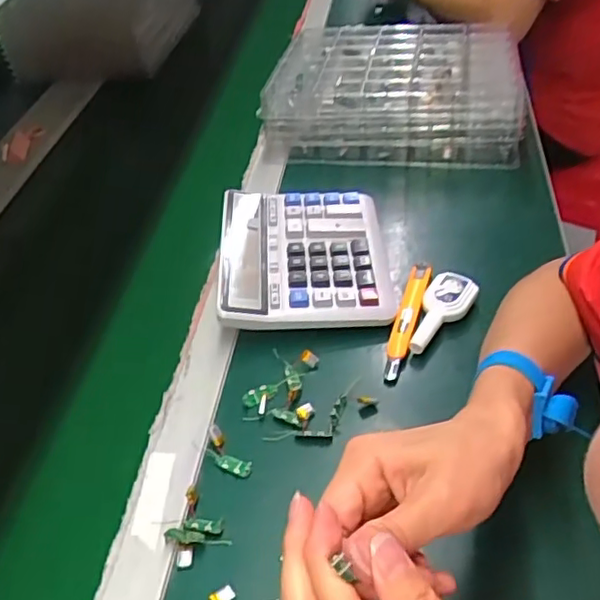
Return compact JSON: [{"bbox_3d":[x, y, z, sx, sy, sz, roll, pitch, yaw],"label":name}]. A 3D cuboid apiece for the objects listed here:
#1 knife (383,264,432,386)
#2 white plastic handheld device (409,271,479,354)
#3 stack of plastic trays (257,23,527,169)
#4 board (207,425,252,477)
[{"bbox_3d":[0.095,0.016,0.557,0.018,0.012,0.139,10,45,18],"label":"knife"},{"bbox_3d":[0.122,0.012,0.549,0.040,0.022,0.090,20,49,27],"label":"white plastic handheld device"},{"bbox_3d":[0.122,-0.275,0.810,0.292,0.083,0.246,3,44,11],"label":"stack of plastic trays"},{"bbox_3d":[-0.056,0.116,0.475,0.018,0.012,0.045,-36,50,-27],"label":"board"}]

